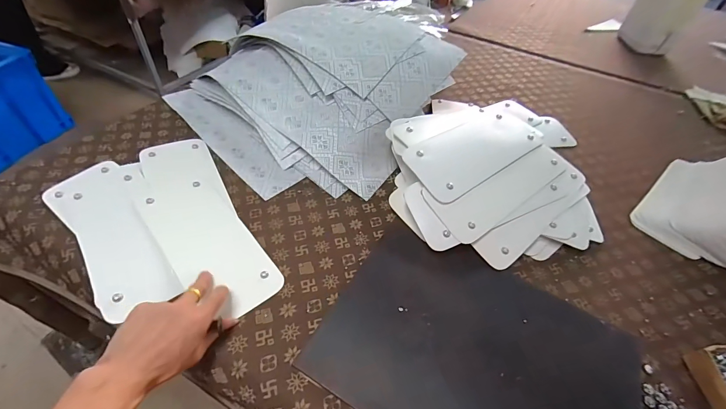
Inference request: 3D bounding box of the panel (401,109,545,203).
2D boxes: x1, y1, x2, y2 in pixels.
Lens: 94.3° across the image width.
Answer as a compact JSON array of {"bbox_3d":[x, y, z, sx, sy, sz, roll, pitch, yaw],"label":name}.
[{"bbox_3d":[0.223,-0.109,0.624,0.313,0.034,0.122,-26,56,-26],"label":"panel"}]

